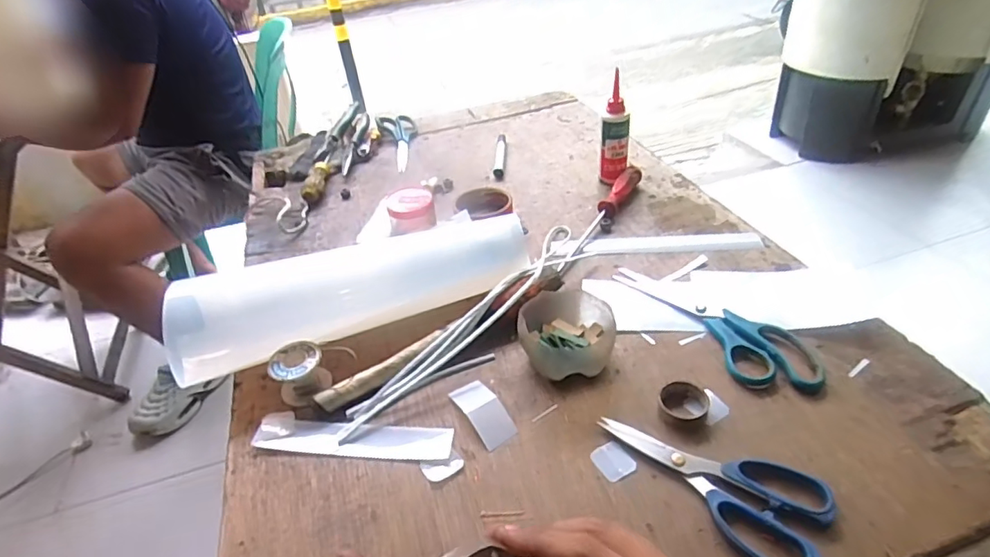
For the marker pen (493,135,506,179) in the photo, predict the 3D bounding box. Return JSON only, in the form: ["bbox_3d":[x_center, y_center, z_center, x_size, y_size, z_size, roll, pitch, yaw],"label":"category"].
[{"bbox_3d":[0.009,-0.210,0.914,0.017,0.014,0.145,-2,39,6],"label":"marker pen"}]

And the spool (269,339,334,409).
[{"bbox_3d":[-0.191,0.093,0.534,0.051,0.045,0.045,-30,44,-27],"label":"spool"}]

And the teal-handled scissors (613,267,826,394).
[{"bbox_3d":[0.227,0.040,0.566,0.079,0.011,0.233,-23,41,-19],"label":"teal-handled scissors"}]

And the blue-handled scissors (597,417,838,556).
[{"bbox_3d":[0.167,0.150,0.429,0.176,0.015,0.082,28,50,36],"label":"blue-handled scissors"}]

